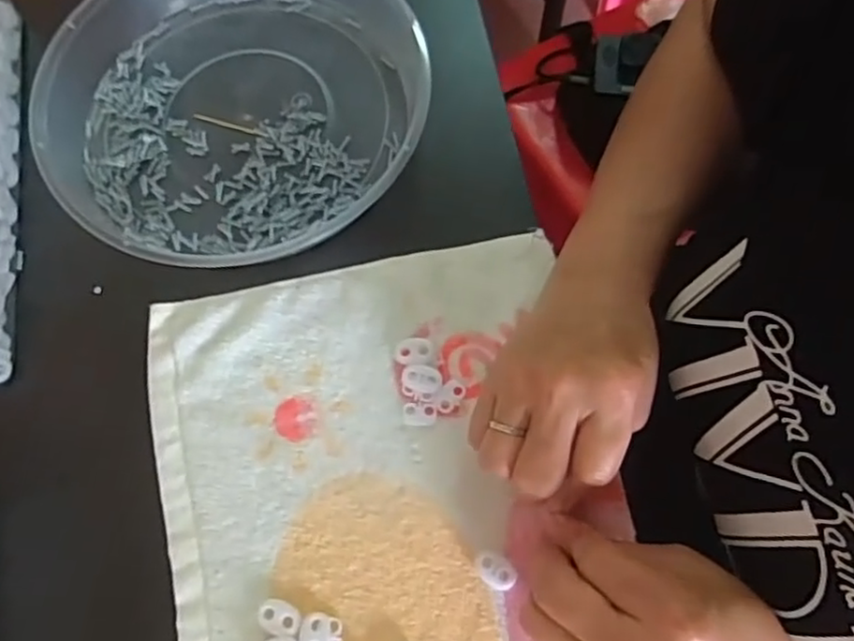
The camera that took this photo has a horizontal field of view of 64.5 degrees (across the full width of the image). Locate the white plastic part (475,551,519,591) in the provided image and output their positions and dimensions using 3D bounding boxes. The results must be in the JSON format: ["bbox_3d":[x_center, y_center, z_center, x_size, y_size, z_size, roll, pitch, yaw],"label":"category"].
[{"bbox_3d":[0.034,0.125,0.338,0.021,0.006,0.014,30,74,11],"label":"white plastic part"}]

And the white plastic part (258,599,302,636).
[{"bbox_3d":[-0.072,0.146,0.333,0.021,0.004,0.014,16,72,7],"label":"white plastic part"}]

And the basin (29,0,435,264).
[{"bbox_3d":[-0.118,-0.144,0.418,0.231,0.037,0.209,-27,73,-8],"label":"basin"}]

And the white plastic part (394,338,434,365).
[{"bbox_3d":[-0.007,0.017,0.375,0.021,0.004,0.016,1,71,2],"label":"white plastic part"}]

